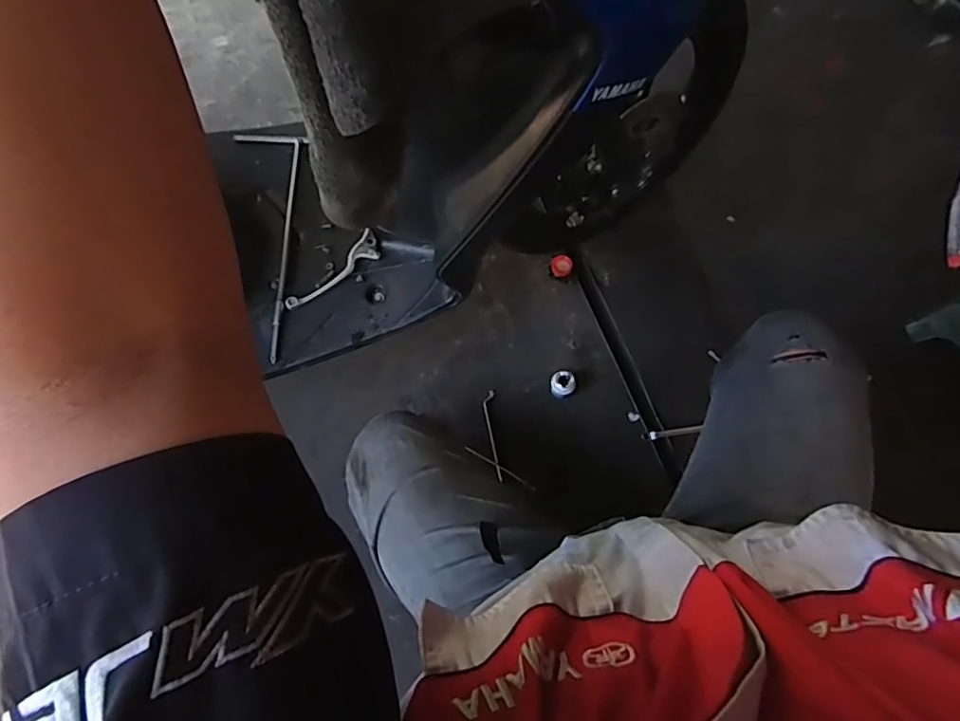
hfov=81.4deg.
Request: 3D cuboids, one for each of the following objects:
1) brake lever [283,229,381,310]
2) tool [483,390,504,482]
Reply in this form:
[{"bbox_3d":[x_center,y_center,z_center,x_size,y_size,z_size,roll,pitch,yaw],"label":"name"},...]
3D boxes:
[{"bbox_3d":[-0.206,-0.124,0.806,0.161,0.009,0.040,-46,102,-14],"label":"brake lever"},{"bbox_3d":[0.023,0.134,0.996,0.022,0.008,0.160,-7,75,0],"label":"tool"}]

